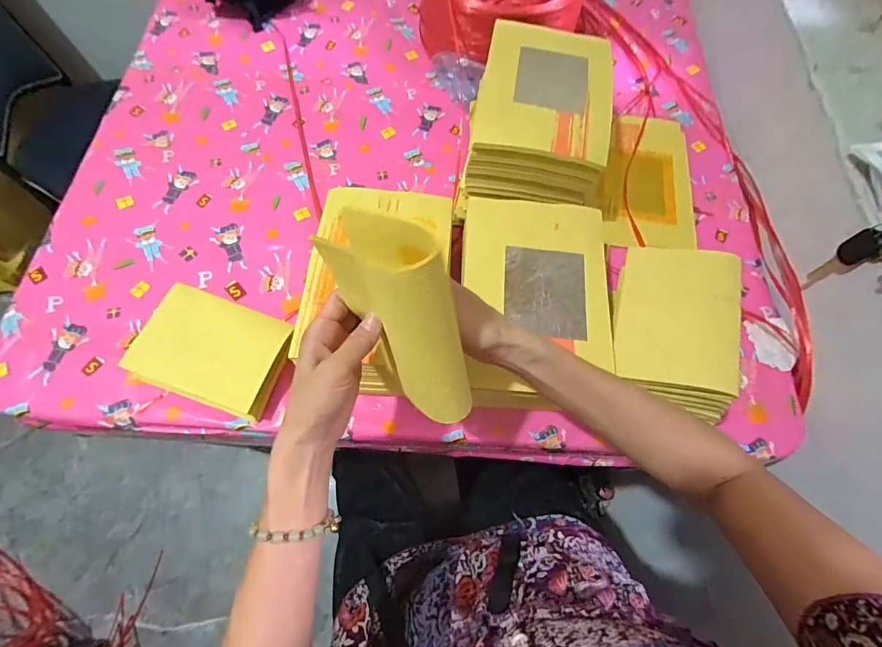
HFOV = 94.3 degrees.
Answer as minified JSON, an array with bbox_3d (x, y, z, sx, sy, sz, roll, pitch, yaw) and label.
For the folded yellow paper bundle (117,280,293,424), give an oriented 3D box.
[{"bbox_3d":[-0.269,0.030,0.482,0.156,0.042,0.116,17,67,4],"label":"folded yellow paper bundle"}]

